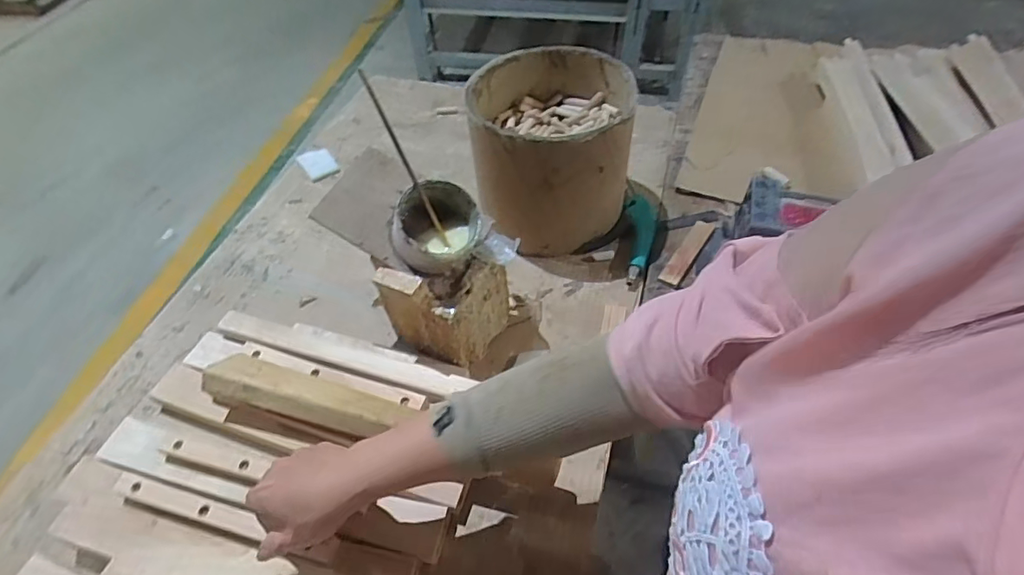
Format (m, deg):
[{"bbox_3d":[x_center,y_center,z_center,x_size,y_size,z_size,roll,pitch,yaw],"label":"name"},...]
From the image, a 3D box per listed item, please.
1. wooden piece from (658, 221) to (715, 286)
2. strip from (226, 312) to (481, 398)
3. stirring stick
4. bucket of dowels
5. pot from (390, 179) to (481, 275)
[{"bbox_3d":[0.238,-0.050,0.697,0.027,0.008,0.130,29,58,23],"label":"wooden piece"},{"bbox_3d":[-0.194,0.073,0.581,0.303,0.012,0.035,14,53,13],"label":"strip"},{"bbox_3d":[-0.100,-0.118,0.488,0.006,0.174,0.012,-35,24,-23],"label":"stirring stick"},{"bbox_3d":[0.051,-0.177,0.698,0.193,0.194,0.207,-1,51,1],"label":"bucket of dowels"},{"bbox_3d":[-0.078,-0.061,0.513,0.086,0.068,0.087,-1,51,1],"label":"pot"}]

